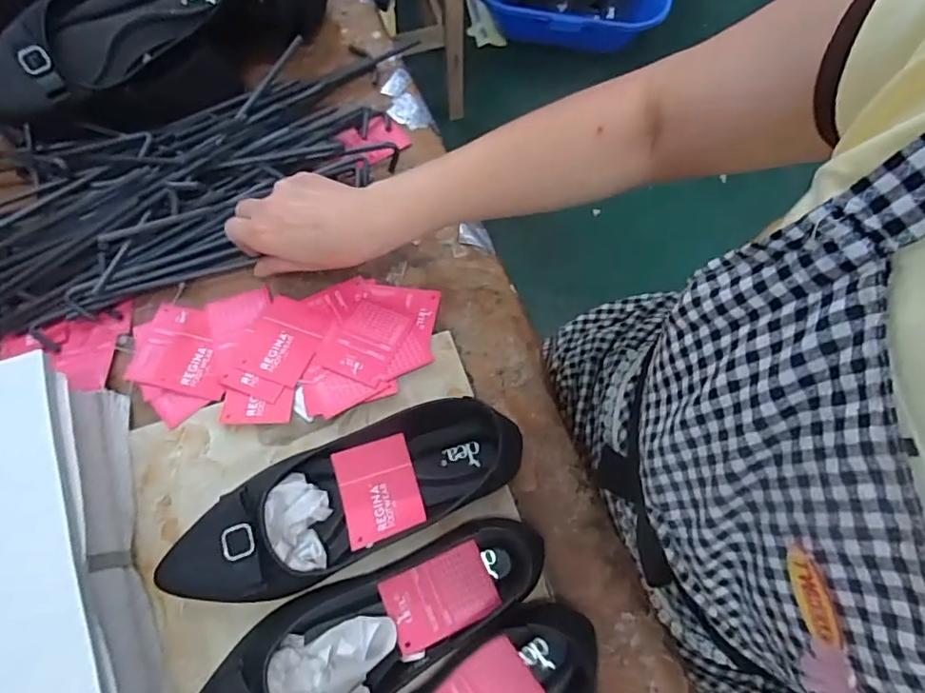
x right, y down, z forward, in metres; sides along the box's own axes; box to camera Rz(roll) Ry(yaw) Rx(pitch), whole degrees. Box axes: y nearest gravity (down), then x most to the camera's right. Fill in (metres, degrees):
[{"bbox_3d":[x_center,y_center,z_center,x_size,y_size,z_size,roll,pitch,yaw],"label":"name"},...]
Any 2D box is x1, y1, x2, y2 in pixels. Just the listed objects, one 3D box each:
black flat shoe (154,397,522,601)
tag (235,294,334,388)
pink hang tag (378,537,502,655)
[{"bbox_3d":[-0.080,0.105,0.399,0.249,0.063,0.083,-23,72,-11],"label":"black flat shoe"},{"bbox_3d":[-0.147,-0.006,0.466,0.058,0.004,0.074,19,64,9],"label":"tag"},{"bbox_3d":[-0.015,0.169,0.382,0.072,0.012,0.045,-23,76,-7],"label":"pink hang tag"}]

